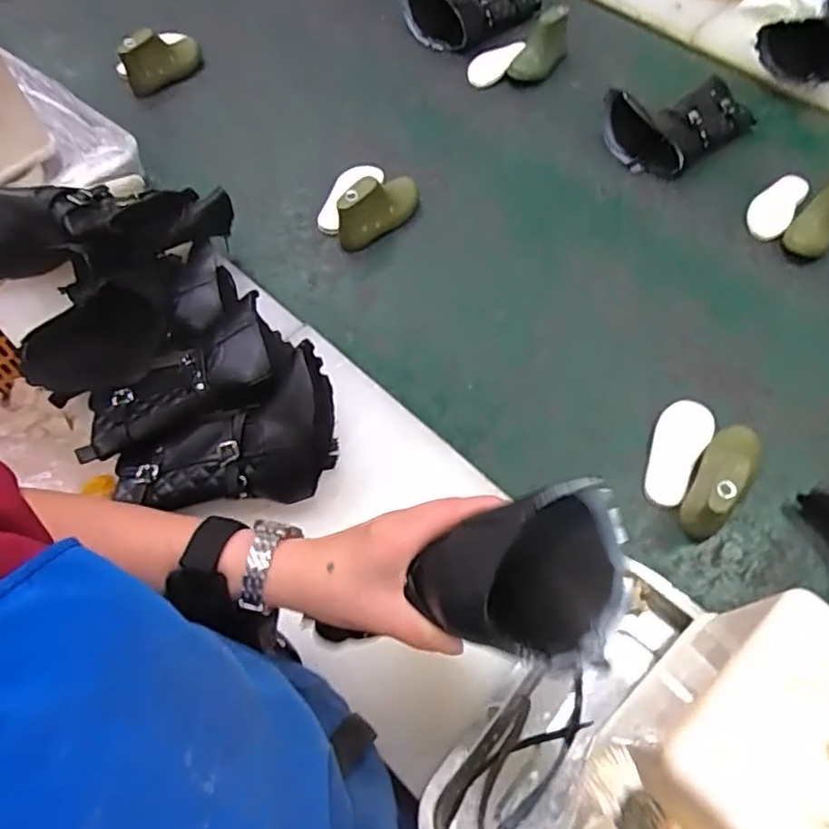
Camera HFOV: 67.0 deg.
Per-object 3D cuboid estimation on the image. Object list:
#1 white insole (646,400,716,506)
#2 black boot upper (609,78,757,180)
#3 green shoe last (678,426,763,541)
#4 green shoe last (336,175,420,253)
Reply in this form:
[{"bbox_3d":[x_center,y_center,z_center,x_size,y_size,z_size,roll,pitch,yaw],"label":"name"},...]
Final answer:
[{"bbox_3d":[0.284,0.038,0.681,0.053,0.006,0.134,28,64,22],"label":"white insole"},{"bbox_3d":[0.389,-0.443,0.916,0.226,0.073,0.143,-36,67,-18],"label":"black boot upper"},{"bbox_3d":[0.322,0.055,0.636,0.054,0.072,0.140,36,67,18],"label":"green shoe last"},{"bbox_3d":[-0.043,-0.270,0.800,0.046,0.069,0.121,35,67,18],"label":"green shoe last"}]

